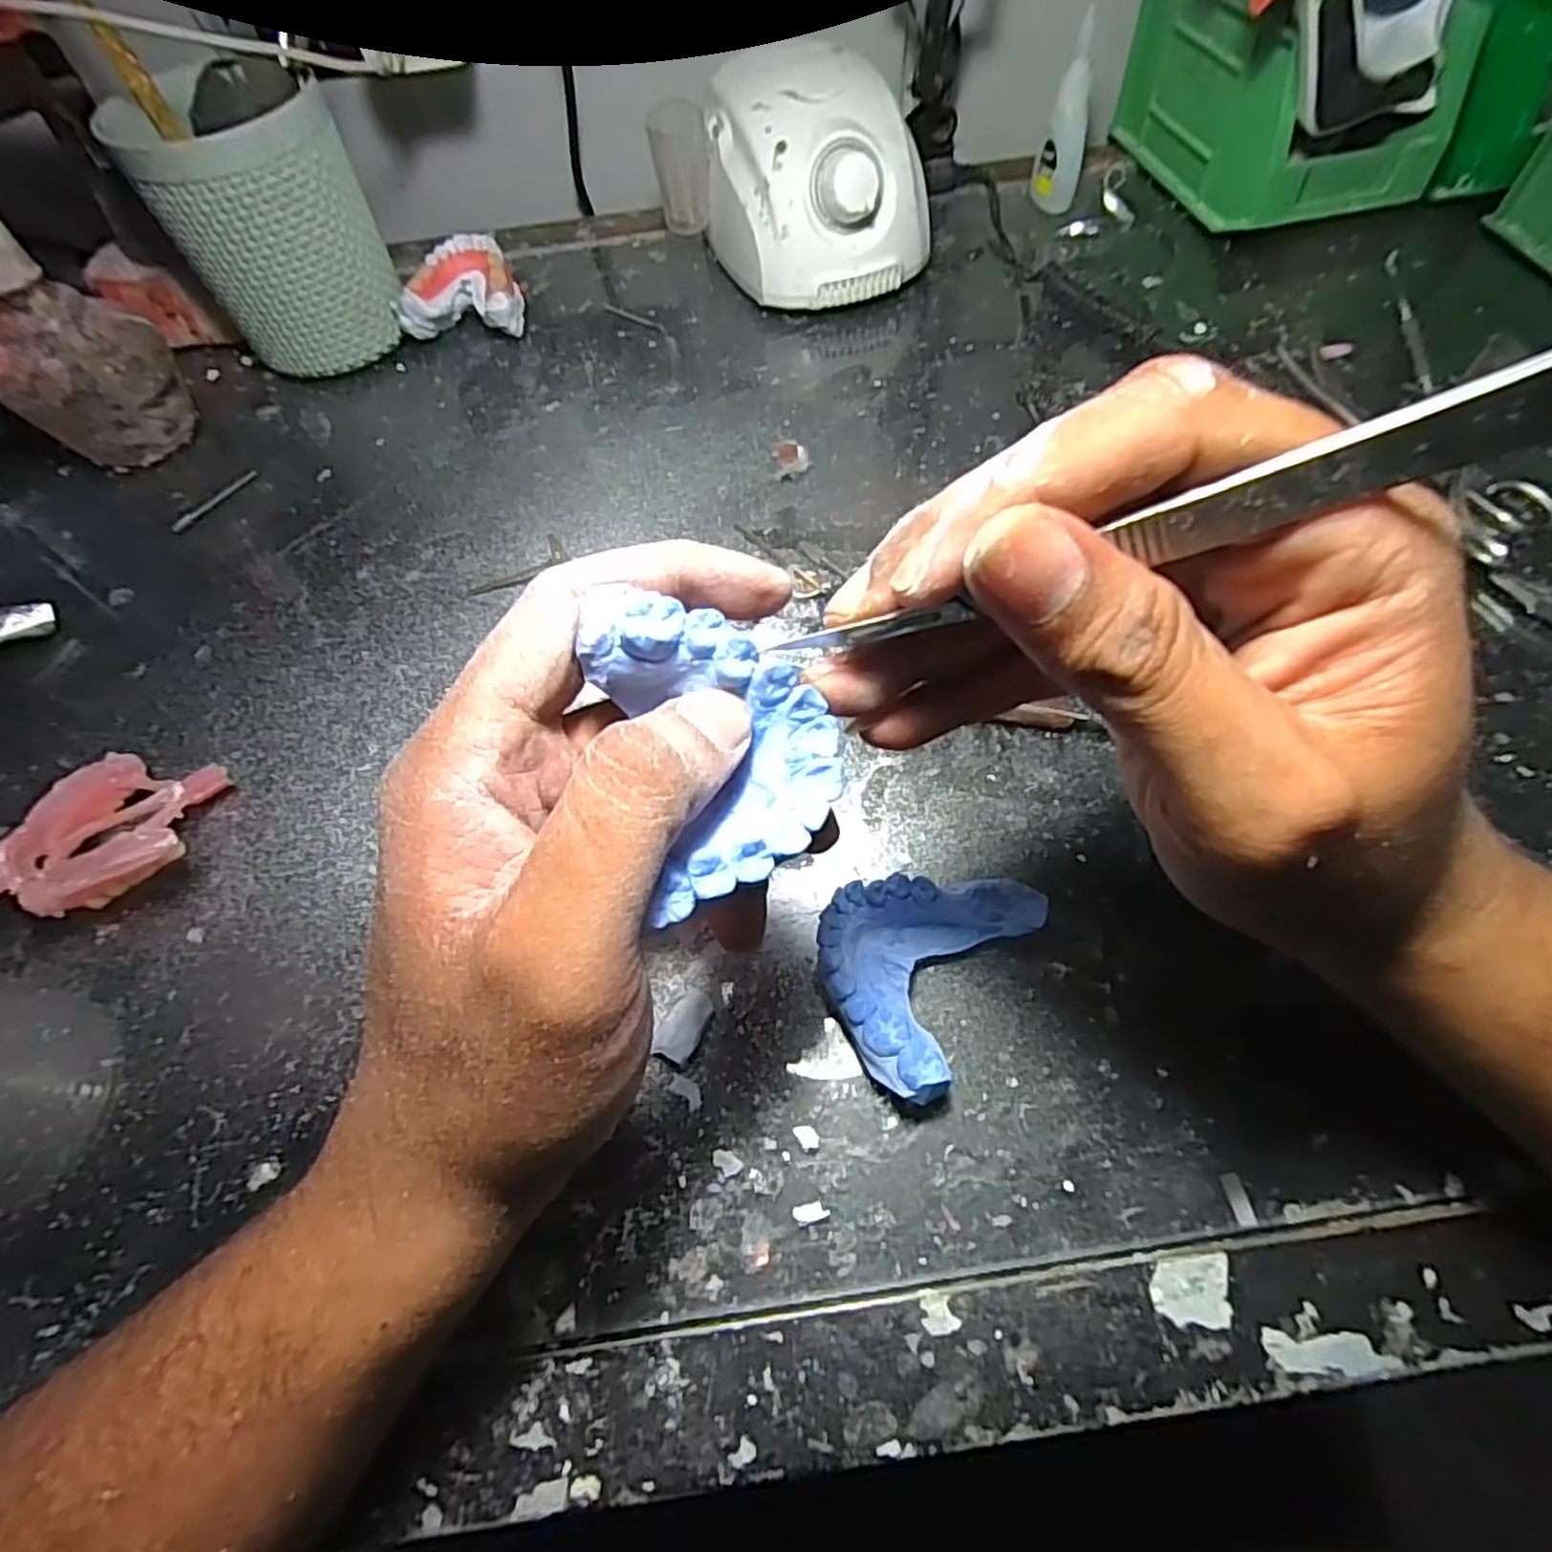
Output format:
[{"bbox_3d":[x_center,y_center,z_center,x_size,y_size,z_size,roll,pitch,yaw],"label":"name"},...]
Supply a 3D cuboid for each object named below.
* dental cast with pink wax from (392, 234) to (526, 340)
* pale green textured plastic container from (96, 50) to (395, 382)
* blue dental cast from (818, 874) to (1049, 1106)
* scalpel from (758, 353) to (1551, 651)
[{"bbox_3d":[-0.175,-0.270,0.419,0.065,0.034,0.053,-2,60,2],"label":"dental cast with pink wax"},{"bbox_3d":[-0.253,-0.276,0.381,0.092,0.116,0.080,-30,63,-13],"label":"pale green textured plastic container"},{"bbox_3d":[0.041,0.055,0.226,0.052,0.023,0.068,32,67,19],"label":"blue dental cast"},{"bbox_3d":[0.066,-0.040,0.117,0.127,0.012,0.004,-16,57,25],"label":"scalpel"}]

